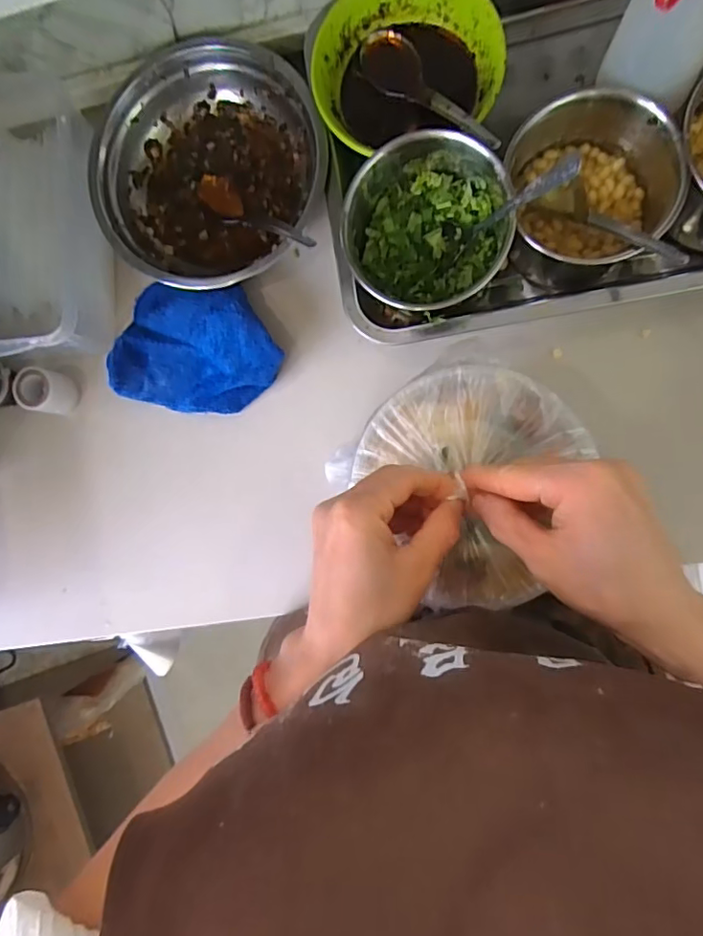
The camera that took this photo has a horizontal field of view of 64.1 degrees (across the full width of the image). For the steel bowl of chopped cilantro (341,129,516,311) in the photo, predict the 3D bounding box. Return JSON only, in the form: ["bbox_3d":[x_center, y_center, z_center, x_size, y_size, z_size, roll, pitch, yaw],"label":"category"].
[{"bbox_3d":[0.057,-0.179,0.428,0.117,0.068,0.121,0,90,8],"label":"steel bowl of chopped cilantro"}]

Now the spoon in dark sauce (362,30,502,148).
[{"bbox_3d":[0.062,-0.295,0.446,0.038,0.021,0.157,-40,70,6],"label":"spoon in dark sauce"}]

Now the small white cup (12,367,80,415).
[{"bbox_3d":[-0.276,-0.070,0.508,0.036,0.039,0.038,0,90,8],"label":"small white cup"}]

